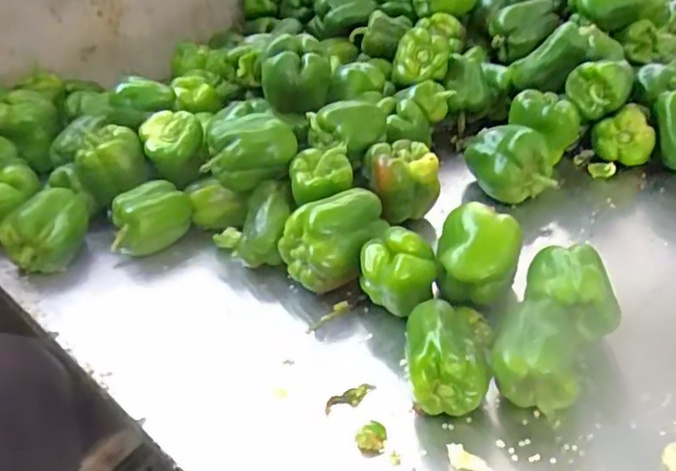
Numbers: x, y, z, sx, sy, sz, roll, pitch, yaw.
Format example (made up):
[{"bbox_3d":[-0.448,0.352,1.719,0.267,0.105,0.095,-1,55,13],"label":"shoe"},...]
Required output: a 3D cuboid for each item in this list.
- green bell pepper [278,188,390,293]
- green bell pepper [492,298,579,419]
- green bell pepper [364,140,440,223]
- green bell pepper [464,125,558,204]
[{"bbox_3d":[0.003,0.011,0.717,0.125,0.092,0.076,-17,37,-19],"label":"green bell pepper"},{"bbox_3d":[0.178,0.110,0.571,0.073,0.070,0.092,5,36,12],"label":"green bell pepper"},{"bbox_3d":[0.080,-0.071,0.804,0.095,0.069,0.091,1,36,7],"label":"green bell pepper"},{"bbox_3d":[0.233,-0.101,0.855,0.101,0.083,0.093,-6,35,-4],"label":"green bell pepper"}]

